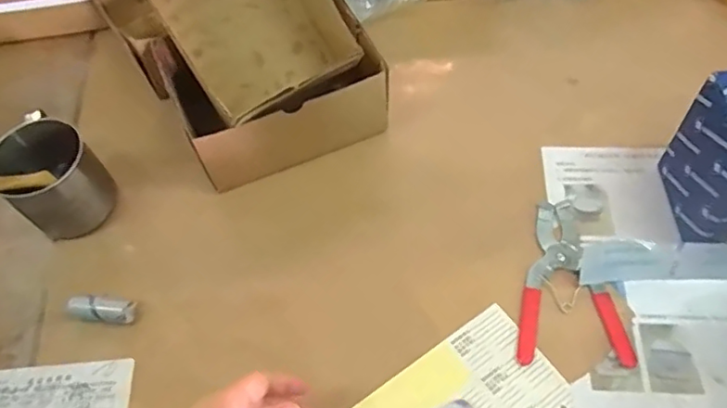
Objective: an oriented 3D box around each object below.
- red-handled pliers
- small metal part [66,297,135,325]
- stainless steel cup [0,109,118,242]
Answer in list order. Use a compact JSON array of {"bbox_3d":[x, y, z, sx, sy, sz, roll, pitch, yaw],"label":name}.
[{"bbox_3d":[0.183,0.065,0.537,0.095,0.014,0.162,-2,58,4],"label":"red-handled pliers"},{"bbox_3d":[-0.240,0.098,0.538,0.058,0.022,0.020,1,59,5],"label":"small metal part"},{"bbox_3d":[-0.305,-0.026,0.584,0.087,0.082,0.097,-38,62,-18],"label":"stainless steel cup"}]

